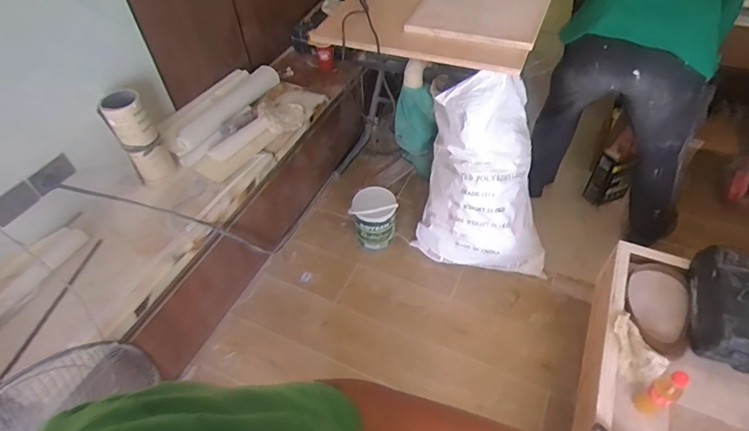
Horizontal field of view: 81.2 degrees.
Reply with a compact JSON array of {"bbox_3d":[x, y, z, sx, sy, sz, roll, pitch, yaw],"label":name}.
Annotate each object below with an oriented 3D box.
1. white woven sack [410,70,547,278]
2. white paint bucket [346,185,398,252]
[{"bbox_3d":[0.409,-0.110,1.533,0.482,0.646,0.285,8,50,10],"label":"white woven sack"},{"bbox_3d":[-0.001,0.019,1.819,0.185,0.234,0.152,1,49,3],"label":"white paint bucket"}]

